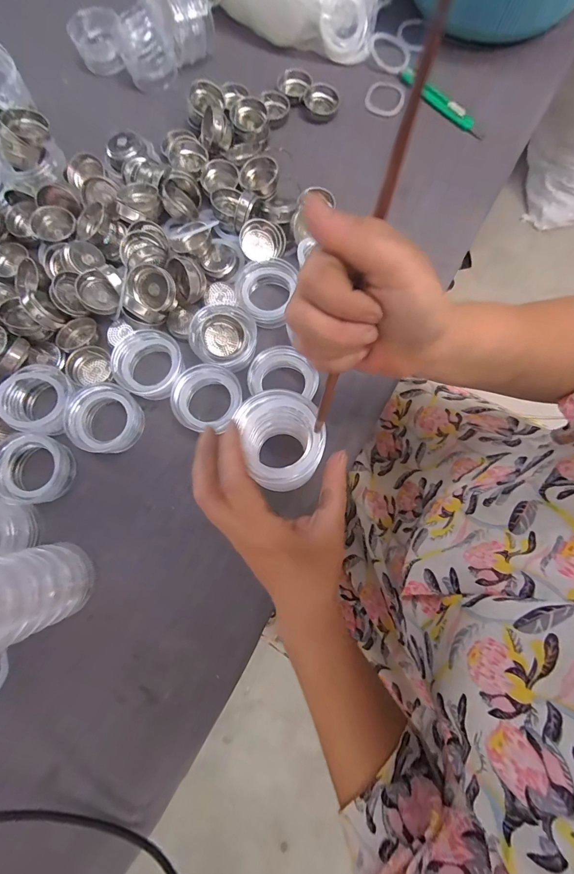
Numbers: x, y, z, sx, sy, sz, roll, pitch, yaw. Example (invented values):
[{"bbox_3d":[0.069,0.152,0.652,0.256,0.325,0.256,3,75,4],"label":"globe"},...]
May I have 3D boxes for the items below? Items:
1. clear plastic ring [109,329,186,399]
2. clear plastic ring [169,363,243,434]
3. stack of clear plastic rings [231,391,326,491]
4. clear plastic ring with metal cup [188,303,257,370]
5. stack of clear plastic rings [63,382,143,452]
[{"bbox_3d":[-0.143,-0.075,0.365,0.064,0.029,0.067,0,77,1],"label":"clear plastic ring"},{"bbox_3d":[-0.081,-0.038,0.359,0.062,0.033,0.069,43,82,10],"label":"clear plastic ring"},{"bbox_3d":[-0.005,0.009,0.298,0.056,0.090,0.068,-10,77,-1],"label":"stack of clear plastic rings"},{"bbox_3d":[-0.063,-0.108,0.370,0.066,0.025,0.069,0,77,1],"label":"clear plastic ring with metal cup"},{"bbox_3d":[-0.184,-0.018,0.354,0.063,0.033,0.066,-6,77,0],"label":"stack of clear plastic rings"}]

